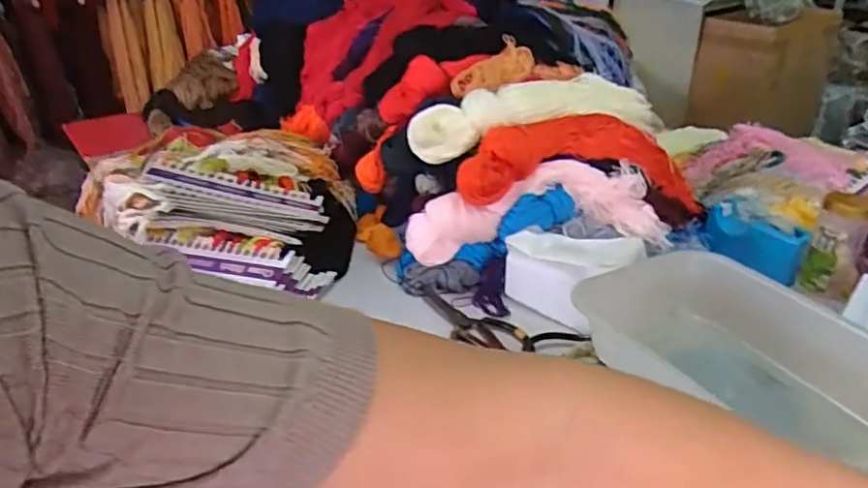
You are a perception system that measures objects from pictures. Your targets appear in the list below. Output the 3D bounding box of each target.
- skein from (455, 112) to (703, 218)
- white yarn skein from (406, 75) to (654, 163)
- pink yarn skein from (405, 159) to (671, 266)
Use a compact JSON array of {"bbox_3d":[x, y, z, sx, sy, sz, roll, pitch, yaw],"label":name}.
[{"bbox_3d":[0.227,-0.104,0.892,0.410,0.157,0.070,-13,31,-18],"label":"skein"},{"bbox_3d":[0.159,-0.195,0.897,0.401,0.080,0.089,-16,32,-23],"label":"white yarn skein"},{"bbox_3d":[0.145,-0.044,0.851,0.368,0.114,0.067,-4,29,-3],"label":"pink yarn skein"}]

